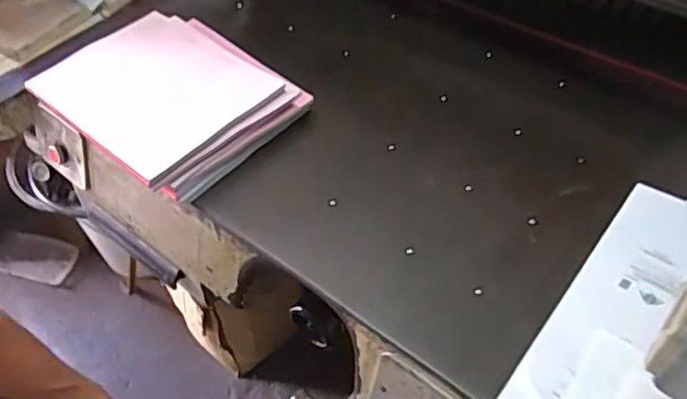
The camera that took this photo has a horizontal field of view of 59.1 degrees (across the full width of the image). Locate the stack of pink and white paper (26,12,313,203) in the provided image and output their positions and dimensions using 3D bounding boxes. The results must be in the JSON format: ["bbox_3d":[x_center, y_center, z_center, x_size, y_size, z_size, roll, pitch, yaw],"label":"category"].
[{"bbox_3d":[-0.241,-0.140,0.815,0.323,0.052,0.234,35,60,29],"label":"stack of pink and white paper"}]

